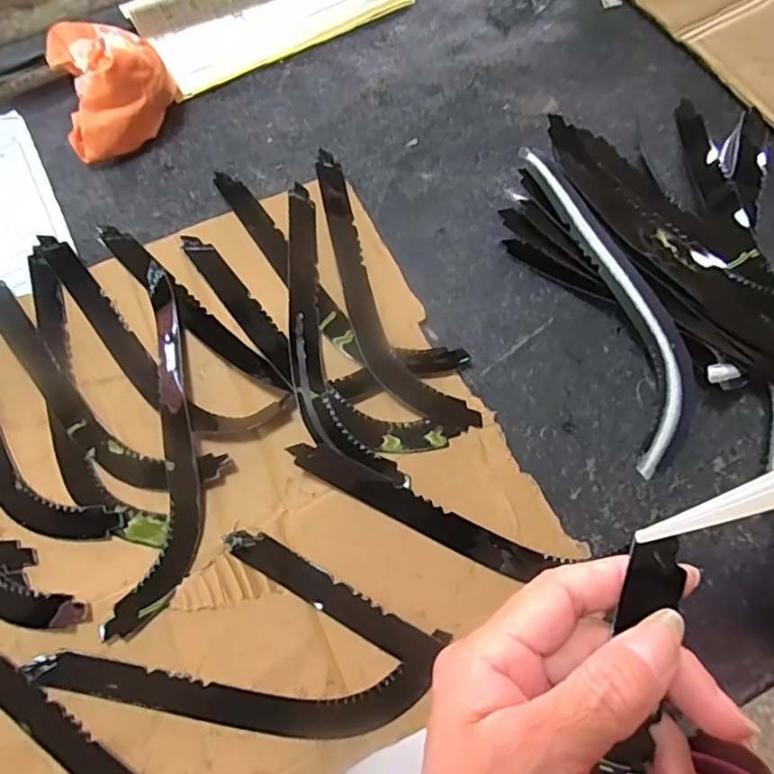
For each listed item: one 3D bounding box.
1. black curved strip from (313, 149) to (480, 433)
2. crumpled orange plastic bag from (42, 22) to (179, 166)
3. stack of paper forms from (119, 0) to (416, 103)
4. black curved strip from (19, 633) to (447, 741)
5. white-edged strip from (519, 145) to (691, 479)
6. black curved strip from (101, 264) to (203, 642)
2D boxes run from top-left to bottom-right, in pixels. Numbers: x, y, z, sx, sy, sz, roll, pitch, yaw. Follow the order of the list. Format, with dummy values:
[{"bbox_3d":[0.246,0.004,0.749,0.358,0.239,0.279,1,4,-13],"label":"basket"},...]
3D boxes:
[{"bbox_3d":[-0.011,-0.062,0.356,0.044,0.004,0.213,-24,72,-8],"label":"black curved strip"},{"bbox_3d":[-0.191,-0.214,0.394,0.074,0.064,0.084,-15,71,-5],"label":"crumpled orange plastic bag"},{"bbox_3d":[-0.089,-0.307,0.446,0.209,0.017,0.092,-29,73,-10],"label":"stack of paper forms"},{"bbox_3d":[-0.076,0.156,0.287,0.210,0.009,0.043,-3,70,-1],"label":"black curved strip"},{"bbox_3d":[0.137,-0.057,0.337,0.044,0.009,0.208,-19,81,14],"label":"white-edged strip"},{"bbox_3d":[-0.132,0.026,0.330,0.047,0.010,0.215,-5,70,-2],"label":"black curved strip"}]

